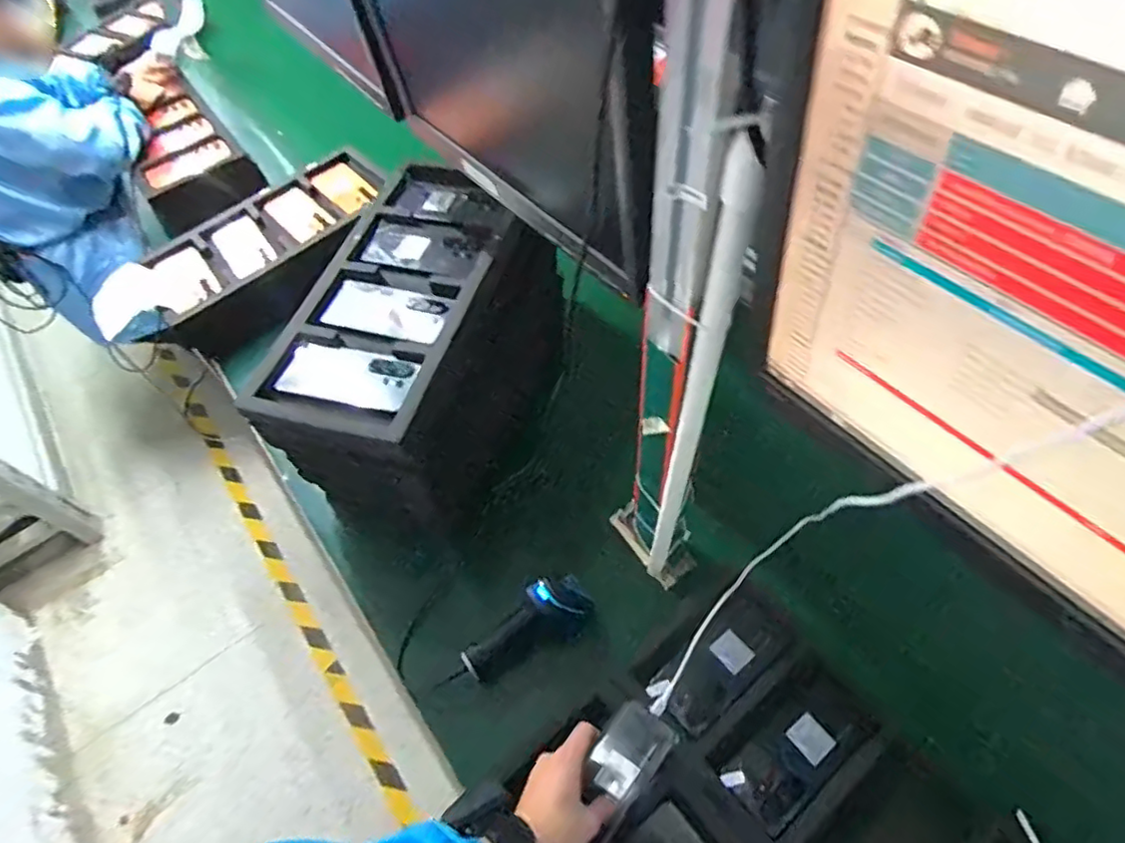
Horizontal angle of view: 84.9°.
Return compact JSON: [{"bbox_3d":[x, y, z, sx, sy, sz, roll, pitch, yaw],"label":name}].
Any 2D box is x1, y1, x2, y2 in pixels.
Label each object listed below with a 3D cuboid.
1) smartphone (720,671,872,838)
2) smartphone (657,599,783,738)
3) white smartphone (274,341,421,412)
[{"bbox_3d":[0.258,0.364,0.681,0.166,0.013,0.078,-39,61,-19],"label":"smartphone"},{"bbox_3d":[0.184,0.289,0.730,0.156,0.013,0.081,-40,73,-17],"label":"smartphone"},{"bbox_3d":[-0.257,-0.055,0.742,0.162,0.014,0.078,9,59,5],"label":"white smartphone"}]

